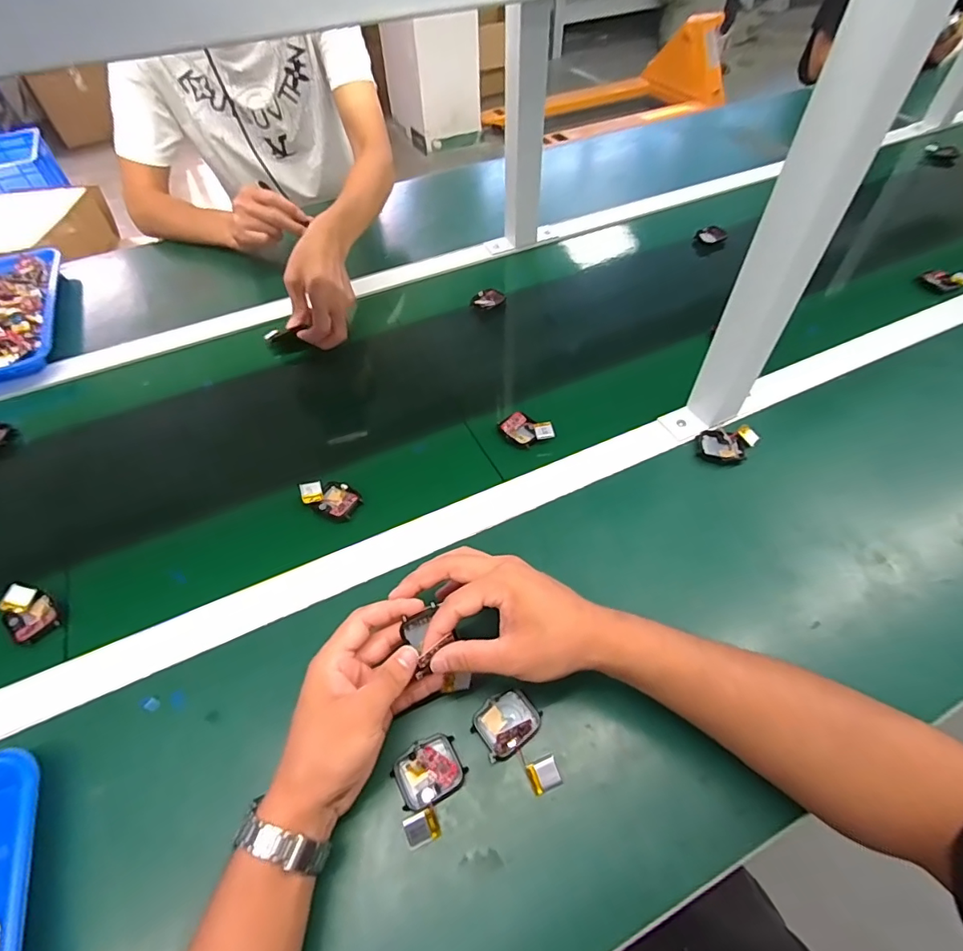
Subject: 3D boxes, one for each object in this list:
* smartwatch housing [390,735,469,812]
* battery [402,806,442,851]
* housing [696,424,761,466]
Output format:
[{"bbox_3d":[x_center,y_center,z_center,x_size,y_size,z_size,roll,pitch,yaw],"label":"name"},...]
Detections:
[{"bbox_3d":[-0.037,0.210,0.356,0.046,0.012,0.038,-25,56,-16],"label":"smartwatch housing"},{"bbox_3d":[-0.040,0.236,0.335,0.022,0.004,0.019,-15,75,-22],"label":"battery"},{"bbox_3d":[0.257,-0.032,0.519,0.065,0.018,0.042,-6,53,-2],"label":"housing"}]

